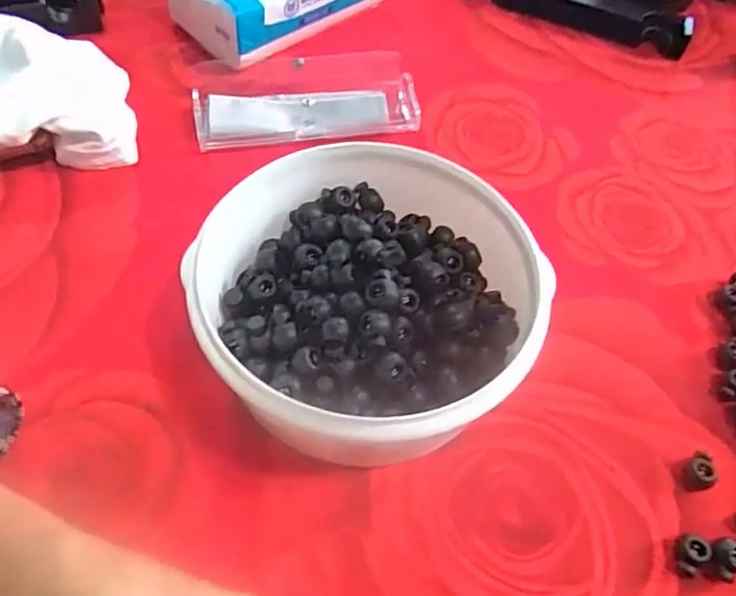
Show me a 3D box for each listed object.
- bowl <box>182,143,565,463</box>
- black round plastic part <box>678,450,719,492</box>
[{"bbox_3d":[-0.001,0.004,0.319,0.156,0.076,0.160,3,55,-4],"label":"bowl"},{"bbox_3d":[0.166,0.088,0.316,0.016,0.012,0.016,2,55,-3],"label":"black round plastic part"}]

